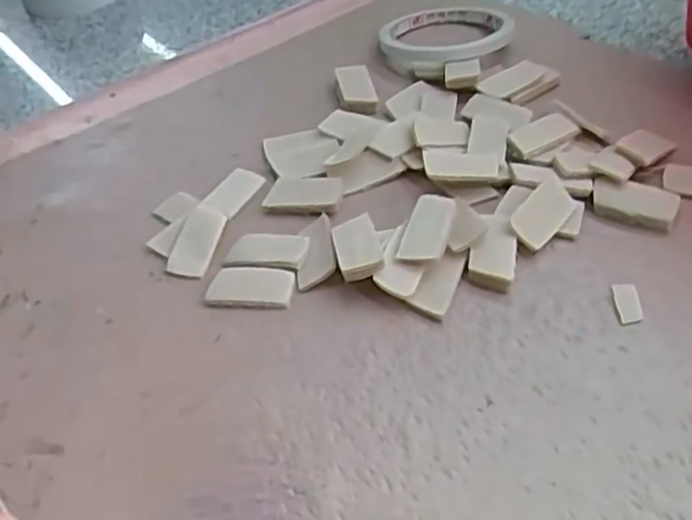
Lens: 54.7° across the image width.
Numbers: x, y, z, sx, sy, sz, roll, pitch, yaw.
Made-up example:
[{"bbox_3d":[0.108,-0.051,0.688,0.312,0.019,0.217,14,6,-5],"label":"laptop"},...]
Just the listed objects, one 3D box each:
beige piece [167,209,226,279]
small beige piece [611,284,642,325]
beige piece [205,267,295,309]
[{"bbox_3d":[-0.081,-0.011,0.366,0.024,0.008,0.044,4,48,11],"label":"beige piece"},{"bbox_3d":[0.133,0.020,0.317,0.011,0.004,0.024,0,47,8],"label":"small beige piece"},{"bbox_3d":[-0.049,0.014,0.344,0.044,0.006,0.023,2,47,9],"label":"beige piece"}]

